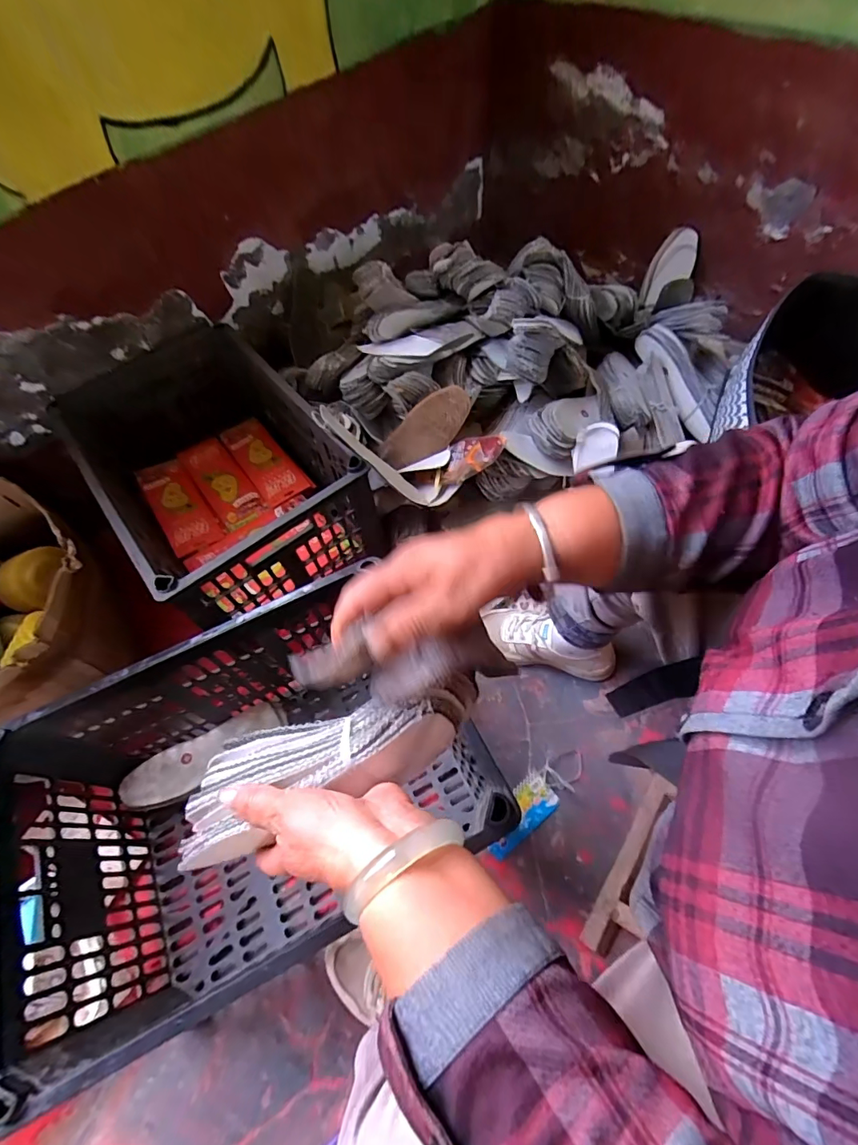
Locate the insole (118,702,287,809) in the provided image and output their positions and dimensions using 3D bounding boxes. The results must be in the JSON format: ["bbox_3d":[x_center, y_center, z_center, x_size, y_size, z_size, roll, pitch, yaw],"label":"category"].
[{"bbox_3d":[-0.334,0.277,0.714,0.232,0.014,0.070,-25,82,-21],"label":"insole"}]

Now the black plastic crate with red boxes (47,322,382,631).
[{"bbox_3d":[-0.378,-0.187,0.841,0.329,0.229,0.544,-36,65,-15],"label":"black plastic crate with red boxes"}]

